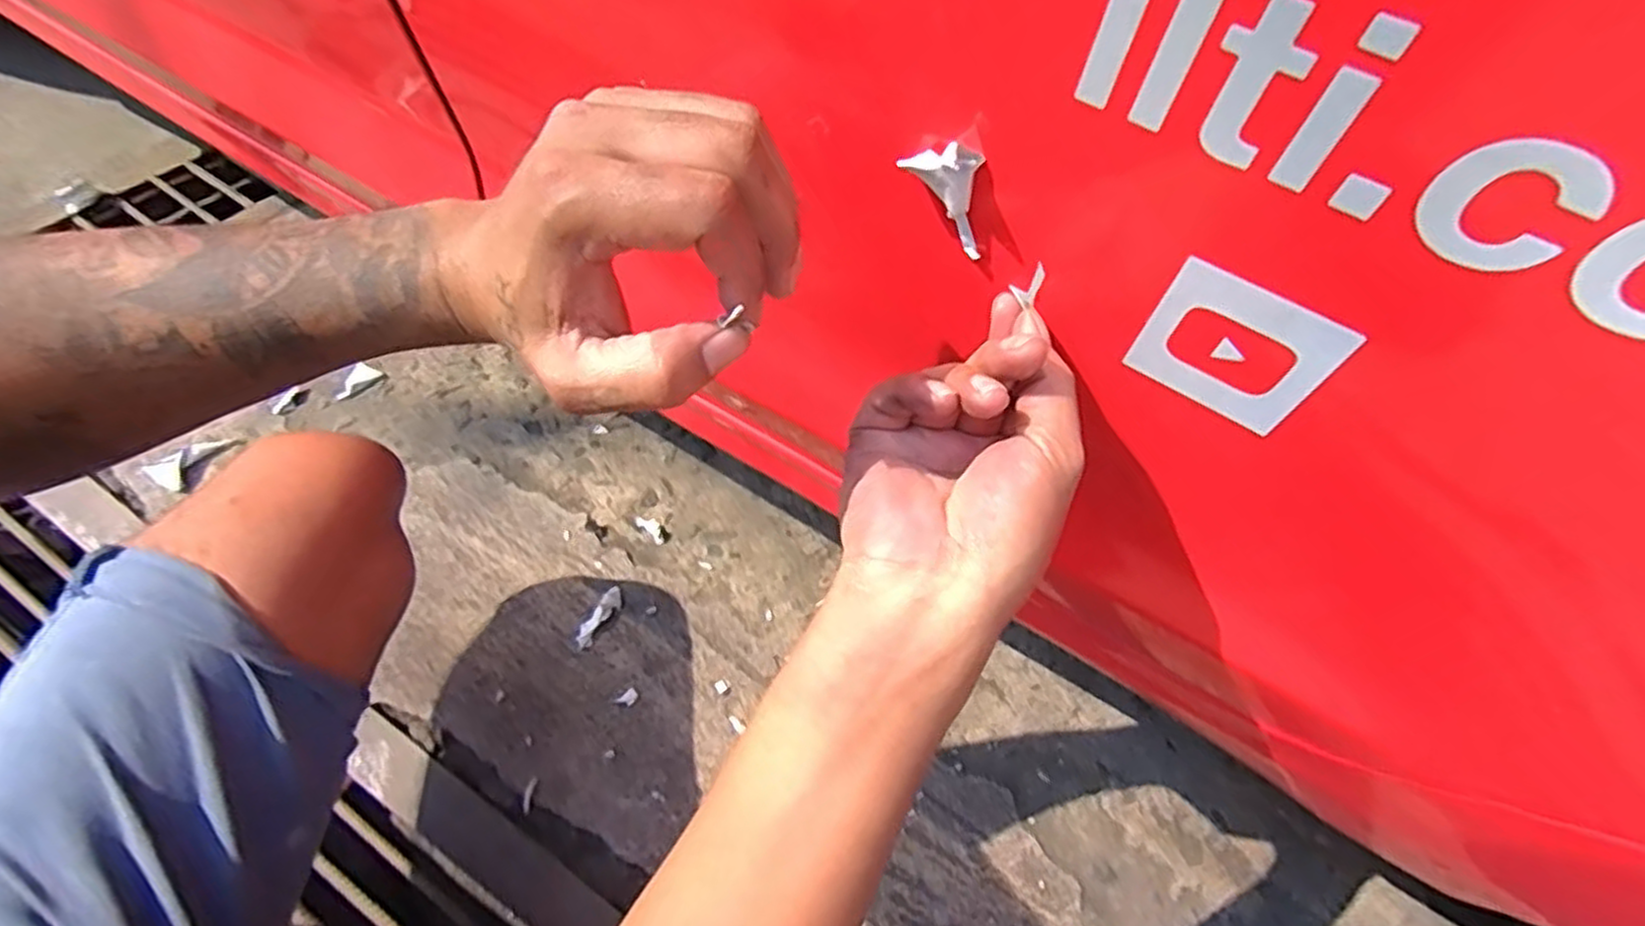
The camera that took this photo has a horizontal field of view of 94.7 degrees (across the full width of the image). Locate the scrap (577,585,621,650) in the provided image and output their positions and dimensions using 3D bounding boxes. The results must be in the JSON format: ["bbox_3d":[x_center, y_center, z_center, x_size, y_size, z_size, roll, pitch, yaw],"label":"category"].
[{"bbox_3d":[-0.205,0.143,0.700,0.019,0.006,0.062,29,57,12],"label":"scrap"}]

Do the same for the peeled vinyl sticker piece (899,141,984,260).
[{"bbox_3d":[0.045,-0.090,0.264,0.027,0.048,0.008,-7,56,22],"label":"peeled vinyl sticker piece"}]

